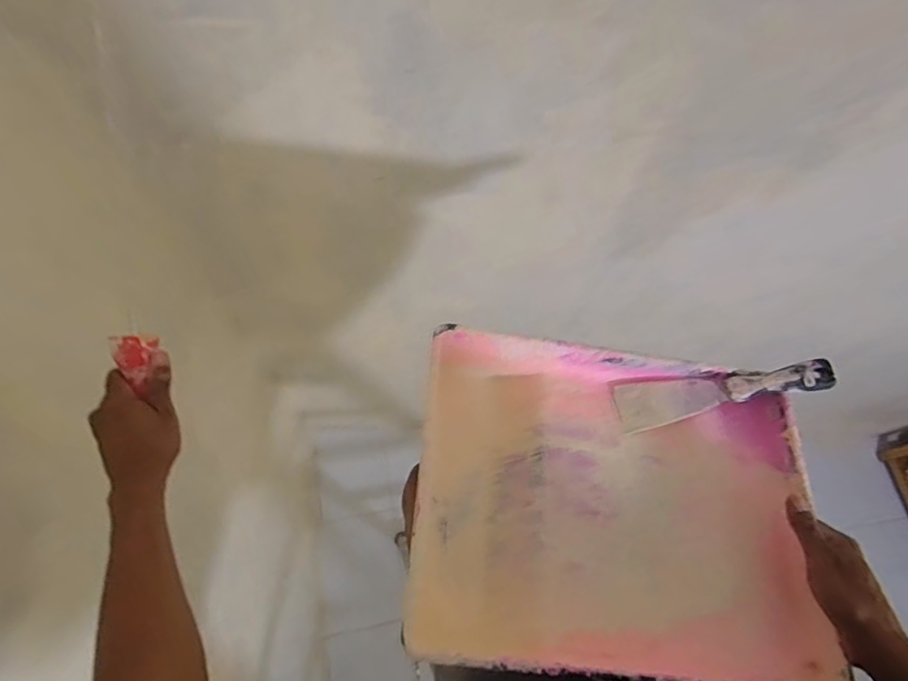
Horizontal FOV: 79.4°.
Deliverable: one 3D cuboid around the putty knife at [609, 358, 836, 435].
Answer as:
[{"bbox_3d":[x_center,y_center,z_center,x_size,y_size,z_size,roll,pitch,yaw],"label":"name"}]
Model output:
[{"bbox_3d":[0.262,0.049,0.538,0.201,0.015,0.049,-12,67,7],"label":"putty knife"}]

